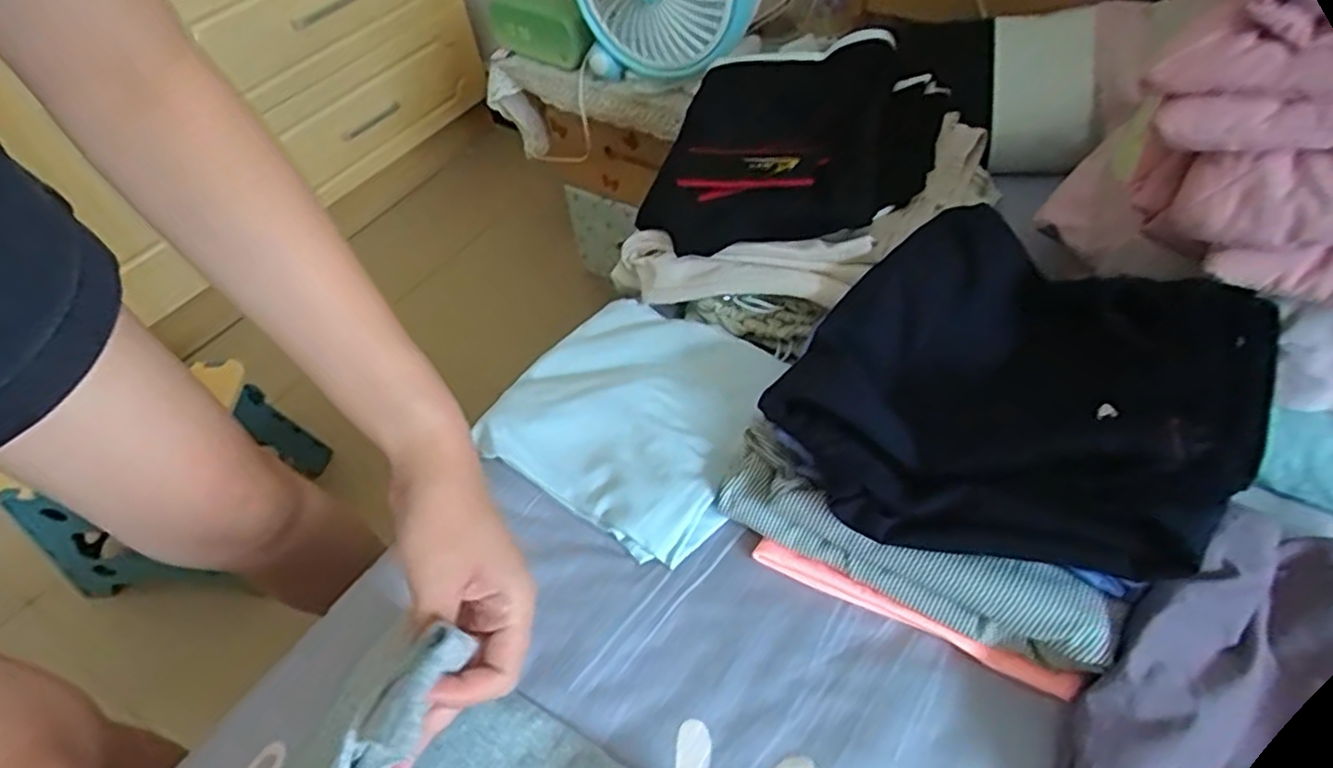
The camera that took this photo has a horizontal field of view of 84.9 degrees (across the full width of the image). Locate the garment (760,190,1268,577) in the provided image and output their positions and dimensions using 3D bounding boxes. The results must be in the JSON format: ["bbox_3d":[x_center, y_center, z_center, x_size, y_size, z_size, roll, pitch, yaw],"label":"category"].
[{"bbox_3d":[0.202,-0.002,0.438,0.241,0.072,0.243,31,60,28],"label":"garment"}]

